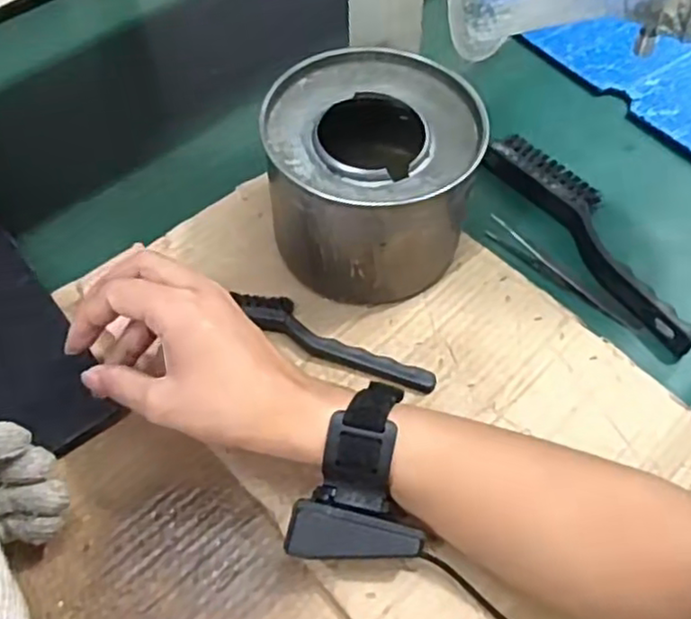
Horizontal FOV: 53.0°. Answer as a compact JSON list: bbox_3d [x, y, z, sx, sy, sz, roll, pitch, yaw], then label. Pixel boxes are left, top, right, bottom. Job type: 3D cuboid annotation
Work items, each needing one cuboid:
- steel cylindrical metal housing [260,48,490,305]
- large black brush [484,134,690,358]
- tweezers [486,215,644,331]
[{"bbox_3d":[0.016,-0.089,0.479,0.127,0.113,0.133,0,55,1],"label":"steel cylindrical metal housing"},{"bbox_3d":[0.187,-0.059,0.516,0.047,0.021,0.214,-26,58,-16],"label":"large black brush"},{"bbox_3d":[0.157,-0.028,0.503,0.130,0.009,0.017,38,64,24],"label":"tweezers"}]

